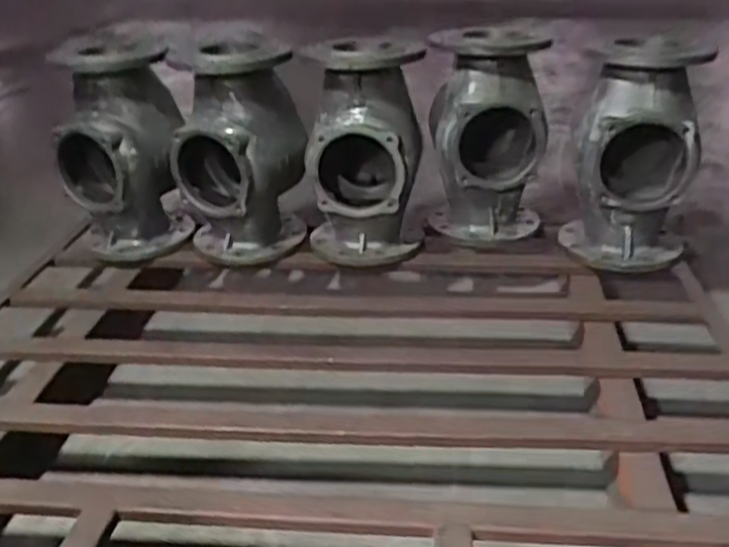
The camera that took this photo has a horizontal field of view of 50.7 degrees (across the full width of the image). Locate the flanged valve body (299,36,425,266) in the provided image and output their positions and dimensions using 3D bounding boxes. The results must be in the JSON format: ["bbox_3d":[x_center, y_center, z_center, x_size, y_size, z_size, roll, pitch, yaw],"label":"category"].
[{"bbox_3d":[-0.001,-0.203,1.386,0.200,0.407,0.175,-7,27,-9],"label":"flanged valve body"}]

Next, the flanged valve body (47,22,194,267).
[{"bbox_3d":[-0.442,-0.220,1.401,0.210,0.428,0.178,-13,28,-21],"label":"flanged valve body"}]

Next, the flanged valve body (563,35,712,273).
[{"bbox_3d":[0.469,-0.212,1.340,0.208,0.383,0.220,7,28,18],"label":"flanged valve body"}]

